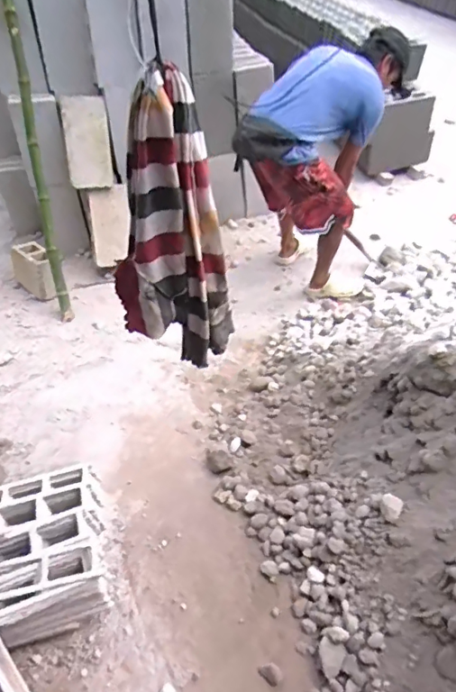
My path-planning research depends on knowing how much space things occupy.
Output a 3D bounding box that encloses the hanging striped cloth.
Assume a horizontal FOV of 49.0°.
[{"bbox_3d":[-0.087,-0.157,0.718,0.125,0.393,0.124,17,50,23],"label":"hanging striped cloth"}]

